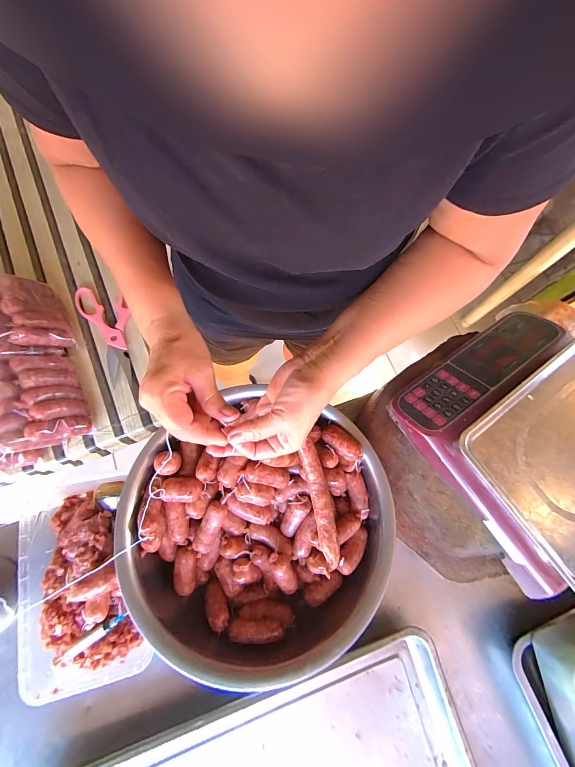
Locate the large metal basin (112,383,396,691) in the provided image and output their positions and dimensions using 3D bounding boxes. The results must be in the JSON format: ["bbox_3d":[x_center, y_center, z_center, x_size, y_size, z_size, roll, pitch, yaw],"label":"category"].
[{"bbox_3d":[-0.042,0.201,0.463,0.364,0.099,0.345,2,71,-5],"label":"large metal basin"}]

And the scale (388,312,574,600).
[{"bbox_3d":[0.379,0.066,0.472,0.326,0.111,0.326,-33,78,-15],"label":"scale"}]

